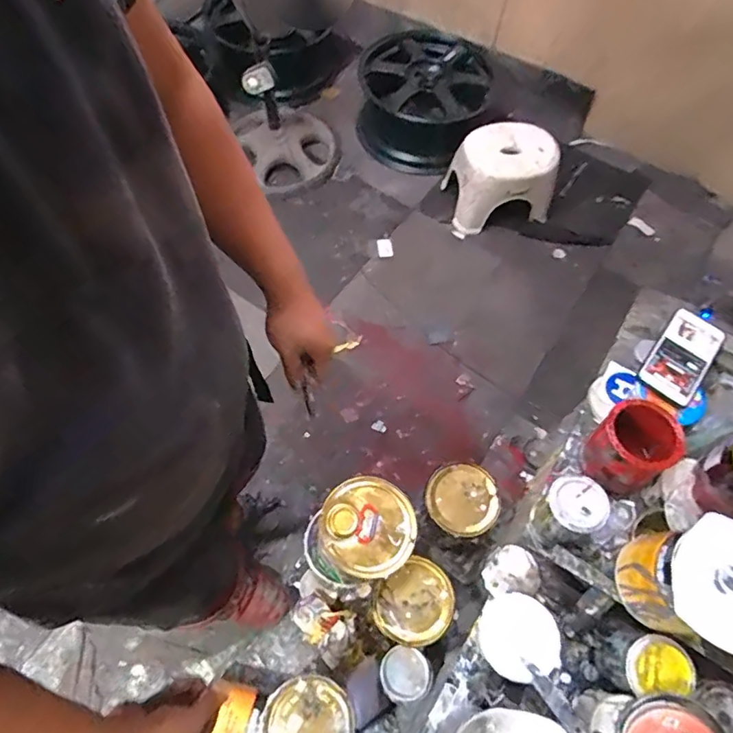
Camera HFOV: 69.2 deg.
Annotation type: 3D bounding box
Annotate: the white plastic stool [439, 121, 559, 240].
[{"bbox_3d":[0.424,-0.573,1.675,0.311,0.260,0.258,-6,63,-4],"label":"white plastic stool"}]

